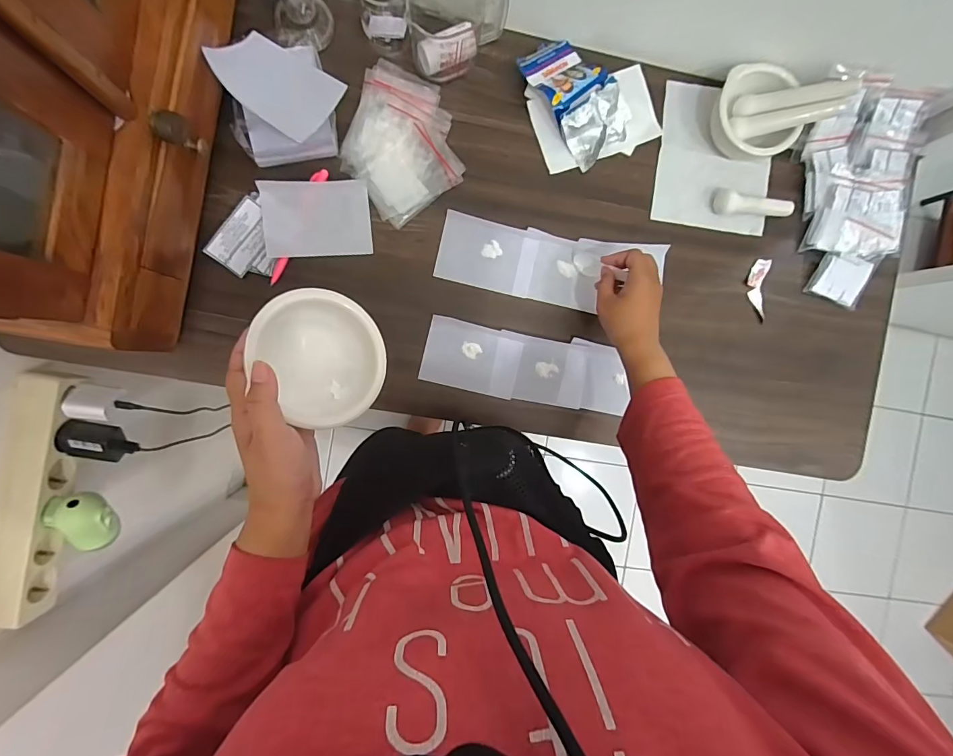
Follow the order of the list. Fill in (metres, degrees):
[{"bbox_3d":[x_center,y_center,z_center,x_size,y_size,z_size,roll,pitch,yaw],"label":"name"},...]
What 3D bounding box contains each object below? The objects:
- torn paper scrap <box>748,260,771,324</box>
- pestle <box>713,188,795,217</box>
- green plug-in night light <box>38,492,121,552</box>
[{"bbox_3d":[0.343,-0.107,0.524,0.022,0.007,0.073,3,94,-4],"label":"torn paper scrap"},{"bbox_3d":[0.330,-0.203,0.506,0.095,0.029,0.026,4,93,-4],"label":"pestle"},{"bbox_3d":[-0.482,0.174,0.533,0.055,0.082,0.055,2,52,-2],"label":"green plug-in night light"}]

